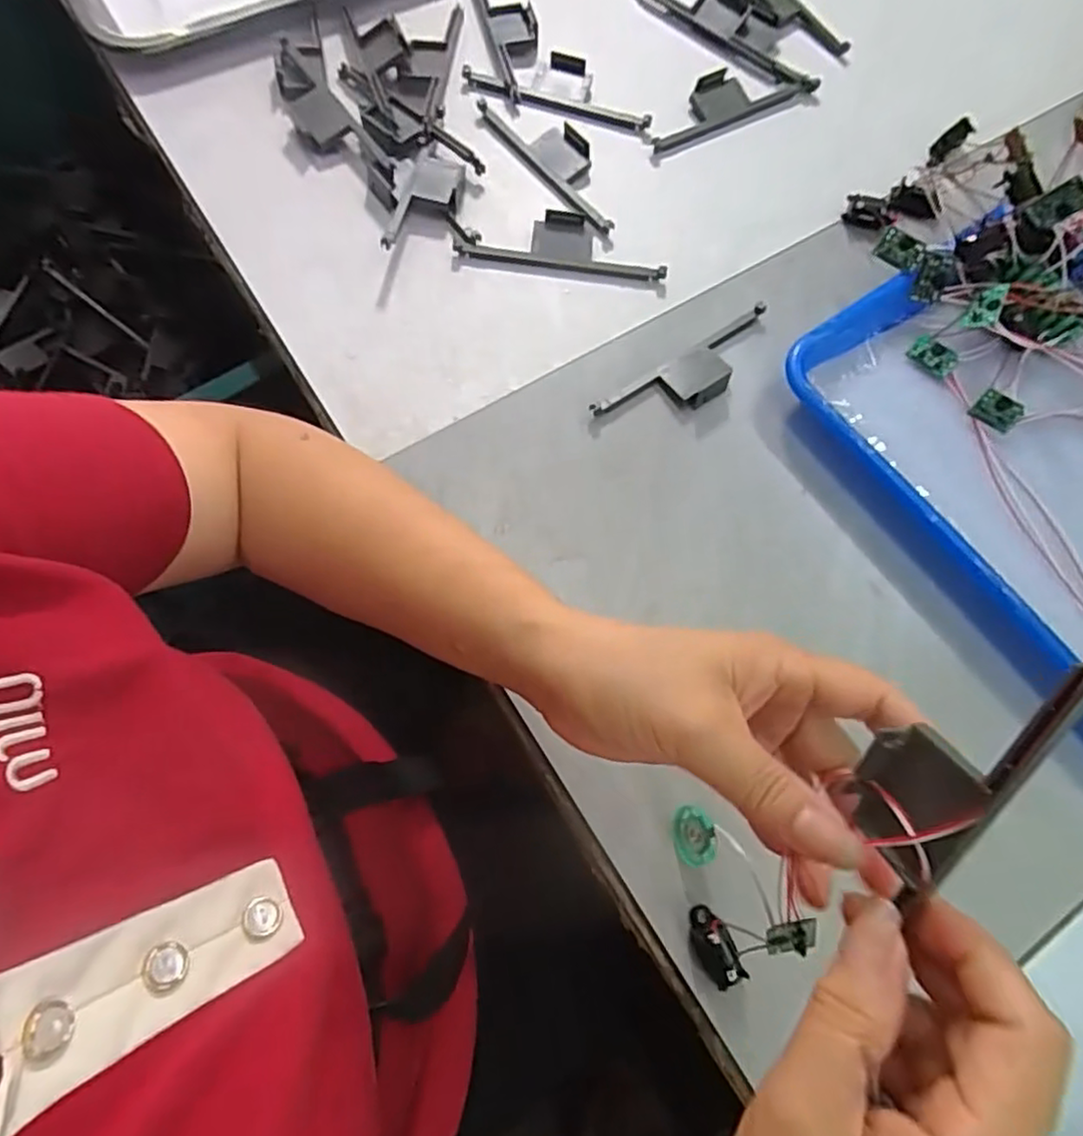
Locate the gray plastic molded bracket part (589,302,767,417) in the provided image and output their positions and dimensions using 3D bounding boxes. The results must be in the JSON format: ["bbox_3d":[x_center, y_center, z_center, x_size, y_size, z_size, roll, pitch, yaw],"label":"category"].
[{"bbox_3d":[0.098,-0.121,0.413,0.140,0.012,0.036,-34,78,-13],"label":"gray plastic molded bracket part"}]

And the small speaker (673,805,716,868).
[{"bbox_3d":[0.074,0.131,0.323,0.006,0.025,0.026,13,97,-38],"label":"small speaker"}]

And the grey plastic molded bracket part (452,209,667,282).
[{"bbox_3d":[0.014,-0.216,0.439,0.135,0.011,0.041,6,73,-2],"label":"grey plastic molded bracket part"}]

